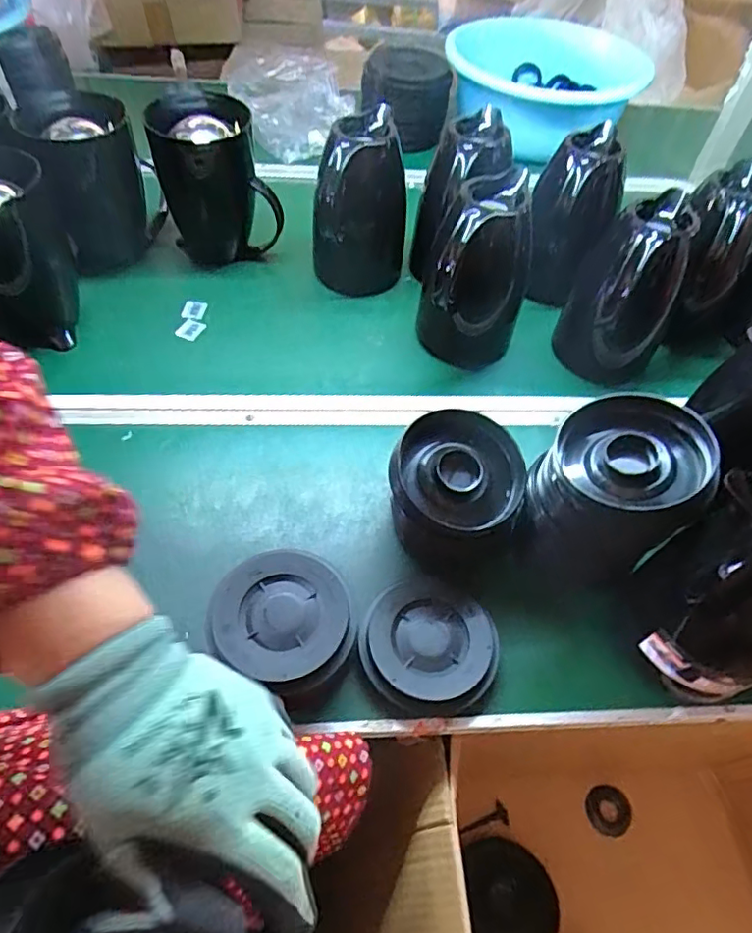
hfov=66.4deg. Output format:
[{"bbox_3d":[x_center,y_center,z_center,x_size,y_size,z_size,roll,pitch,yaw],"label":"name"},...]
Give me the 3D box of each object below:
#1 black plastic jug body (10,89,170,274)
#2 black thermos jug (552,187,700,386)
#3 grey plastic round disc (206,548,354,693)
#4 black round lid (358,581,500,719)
[{"bbox_3d":[-0.364,-0.374,0.765,0.141,0.194,0.136,-9,55,-12],"label":"black plastic jug body"},{"bbox_3d":[0.300,-0.202,0.702,0.127,0.194,0.161,28,56,15],"label":"black thermos jug"},{"bbox_3d":[-0.074,0.121,0.474,0.116,0.012,0.106,27,56,15],"label":"grey plastic round disc"},{"bbox_3d":[0.046,0.156,0.508,0.115,0.021,0.114,3,53,-3],"label":"black round lid"}]

